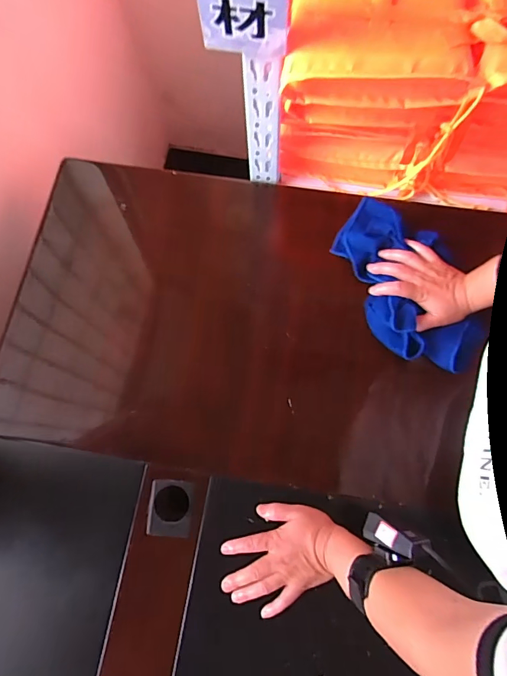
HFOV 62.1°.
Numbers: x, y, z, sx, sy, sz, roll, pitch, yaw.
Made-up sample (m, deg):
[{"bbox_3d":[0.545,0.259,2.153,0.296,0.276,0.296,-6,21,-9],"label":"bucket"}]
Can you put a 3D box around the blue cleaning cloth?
[{"bbox_3d":[0.235,-0.092,0.649,0.157,0.046,0.302,-16,72,-2],"label":"blue cleaning cloth"}]

